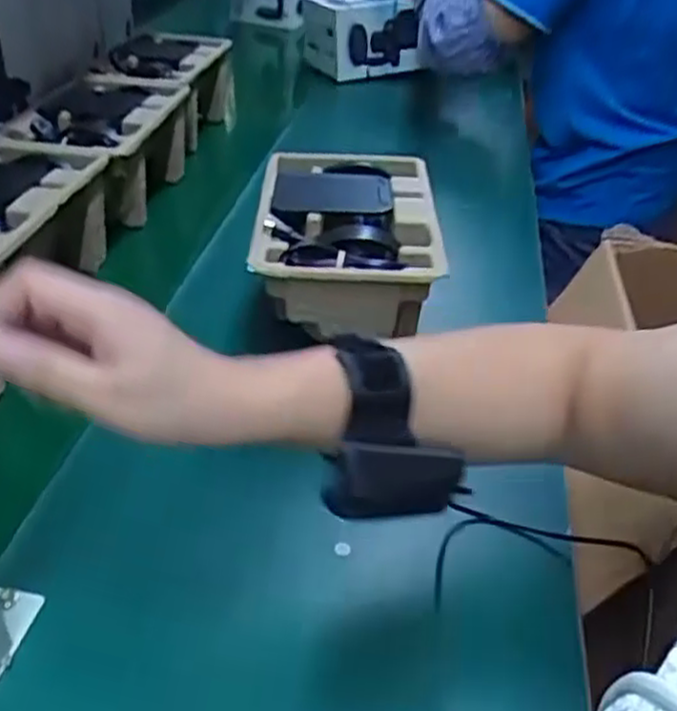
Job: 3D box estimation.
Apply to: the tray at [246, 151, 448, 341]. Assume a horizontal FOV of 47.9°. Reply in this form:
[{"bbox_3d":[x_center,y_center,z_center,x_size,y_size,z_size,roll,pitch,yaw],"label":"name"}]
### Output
[{"bbox_3d":[0.006,-0.098,0.638,0.140,0.067,0.209,0,36,0],"label":"tray"}]

